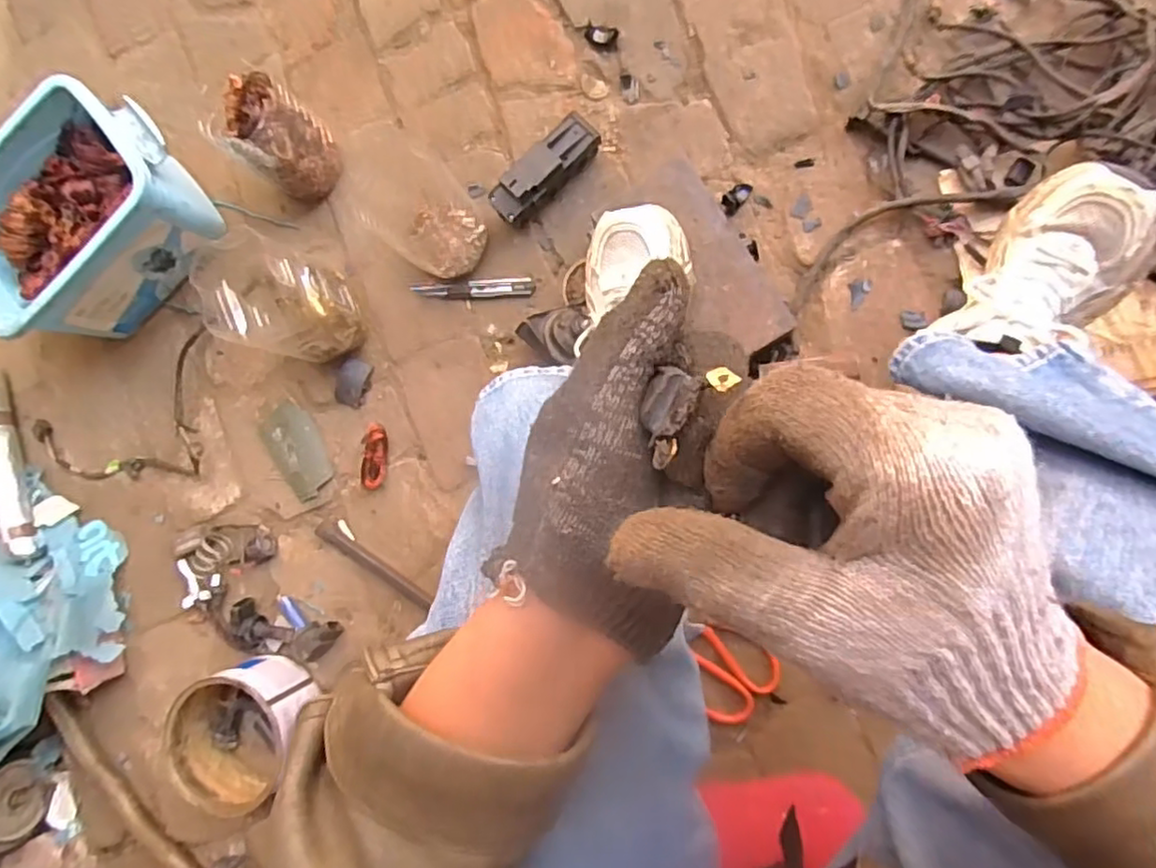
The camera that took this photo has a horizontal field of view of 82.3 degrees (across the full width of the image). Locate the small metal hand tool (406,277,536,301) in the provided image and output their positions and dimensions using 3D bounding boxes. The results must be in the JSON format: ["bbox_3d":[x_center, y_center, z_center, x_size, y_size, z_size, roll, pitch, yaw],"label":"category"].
[{"bbox_3d":[-0.125,-0.173,0.792,0.143,0.017,0.021,-4,87,6],"label":"small metal hand tool"}]

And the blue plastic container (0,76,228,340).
[{"bbox_3d":[-0.584,-0.255,0.807,0.187,0.158,0.286,44,97,8],"label":"blue plastic container"}]

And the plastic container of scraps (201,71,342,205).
[{"bbox_3d":[-0.345,-0.340,0.777,0.094,0.126,0.089,34,94,10],"label":"plastic container of scraps"}]

